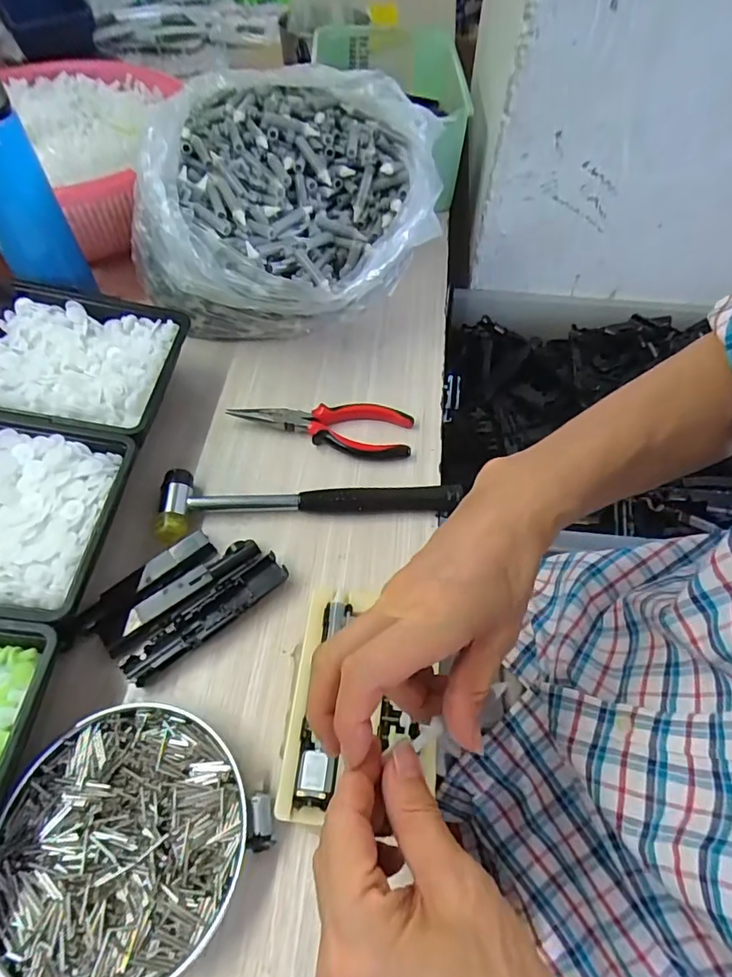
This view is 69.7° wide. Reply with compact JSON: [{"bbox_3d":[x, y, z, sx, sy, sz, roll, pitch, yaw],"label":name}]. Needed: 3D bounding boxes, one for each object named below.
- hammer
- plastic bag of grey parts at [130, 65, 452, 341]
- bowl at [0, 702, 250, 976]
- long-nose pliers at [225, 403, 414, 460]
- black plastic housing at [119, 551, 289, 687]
[{"bbox_3d":[-0.044,0.007,0.418,0.232,0.023,0.053,-5,56,-5],"label":"hammer"},{"bbox_3d":[-0.073,-0.240,0.492,0.244,0.169,0.229,19,58,12],"label":"plastic bag of grey parts"},{"bbox_3d":[-0.135,0.196,0.293,0.134,0.023,0.127,1,56,-1],"label":"bowl"},{"bbox_3d":[-0.039,-0.056,0.464,0.156,0.019,0.050,8,56,4],"label":"long-nose pliers"},{"bbox_3d":[-0.109,0.091,0.366,0.119,0.018,0.029,-38,65,-24],"label":"black plastic housing"}]

